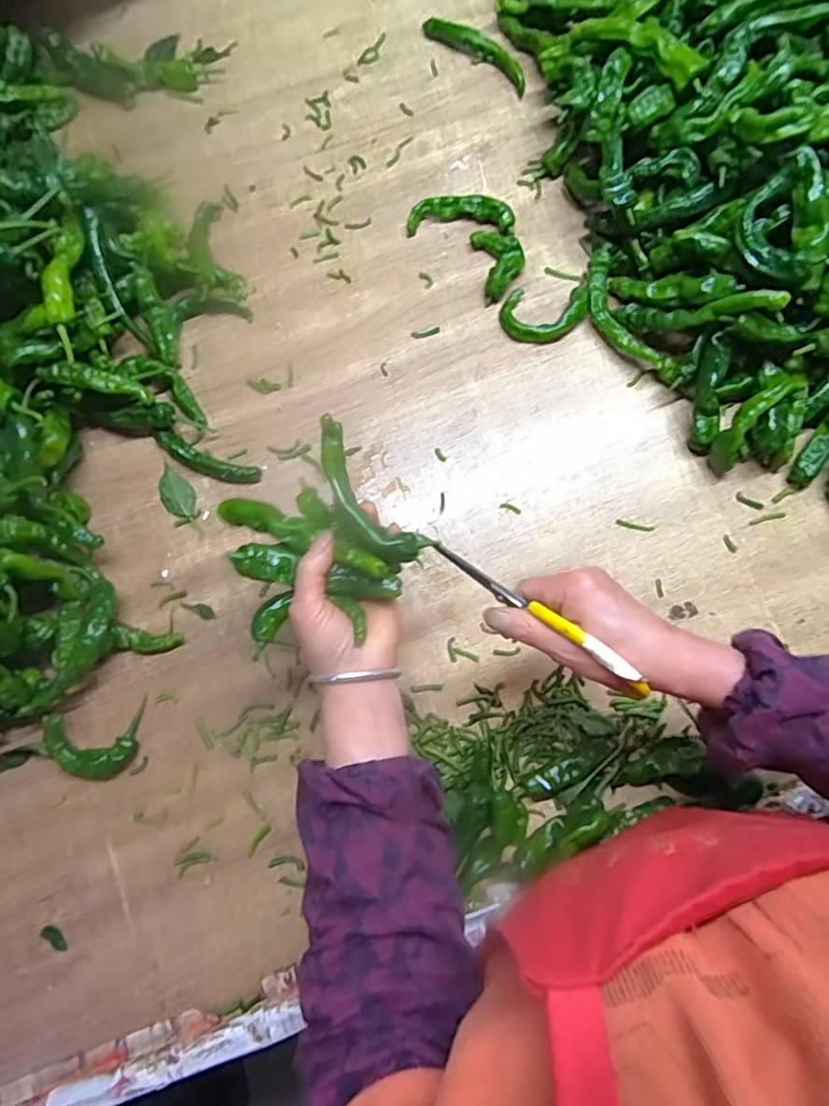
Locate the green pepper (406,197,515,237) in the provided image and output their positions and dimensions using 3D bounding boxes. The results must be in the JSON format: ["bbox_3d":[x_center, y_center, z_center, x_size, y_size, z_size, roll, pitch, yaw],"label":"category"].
[{"bbox_3d":[0.046,-0.344,0.592,0.106,0.021,0.027,0,80,1],"label":"green pepper"}]

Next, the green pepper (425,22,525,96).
[{"bbox_3d":[0.067,-0.546,0.628,0.133,0.023,0.020,36,82,7],"label":"green pepper"}]

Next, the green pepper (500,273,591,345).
[{"bbox_3d":[0.134,-0.238,0.574,0.093,0.022,0.062,-14,80,-2],"label":"green pepper"}]

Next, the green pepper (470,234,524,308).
[{"bbox_3d":[0.087,-0.290,0.584,0.045,0.022,0.073,-11,80,-1],"label":"green pepper"}]

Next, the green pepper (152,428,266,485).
[{"bbox_3d":[-0.197,-0.088,0.553,0.103,0.017,0.024,23,81,5],"label":"green pepper"}]

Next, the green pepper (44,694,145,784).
[{"bbox_3d":[-0.276,0.165,0.503,0.076,0.029,0.062,-7,80,-1],"label":"green pepper"}]

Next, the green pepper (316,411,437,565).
[{"bbox_3d":[-0.035,-0.043,0.407,0.043,0.022,0.115,-33,83,-5],"label":"green pepper"}]

